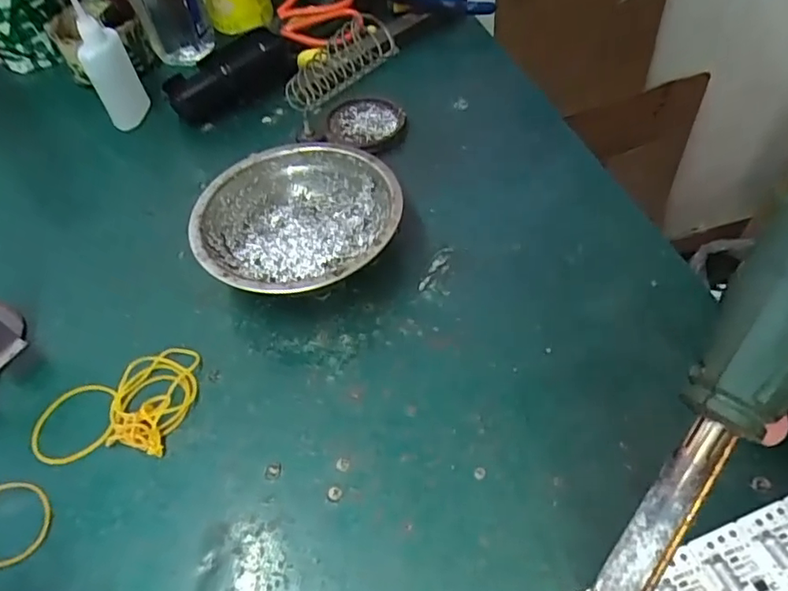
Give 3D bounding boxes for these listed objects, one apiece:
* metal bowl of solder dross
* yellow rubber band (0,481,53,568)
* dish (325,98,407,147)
[{"bbox_3d":[-0.058,-0.039,0.344,0.122,0.044,0.117,-2,51,3],"label":"metal bowl of solder dross"},{"bbox_3d":[-0.185,0.110,0.262,0.037,0.004,0.040,3,55,-5],"label":"yellow rubber band"},{"bbox_3d":[-0.022,-0.139,0.443,0.059,0.015,0.049,-2,51,4],"label":"dish"}]

